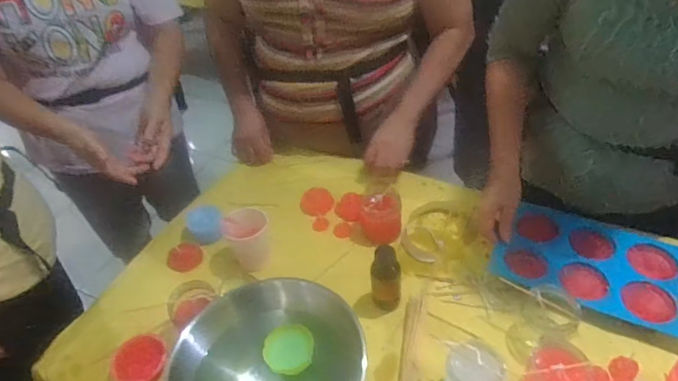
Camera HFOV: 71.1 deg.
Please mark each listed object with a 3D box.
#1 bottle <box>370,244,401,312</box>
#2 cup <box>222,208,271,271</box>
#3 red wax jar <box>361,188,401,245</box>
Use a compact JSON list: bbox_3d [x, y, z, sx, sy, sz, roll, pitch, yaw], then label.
[{"bbox_3d":[0.069,0.132,0.693,0.044,0.104,0.040,-6,43,2],"label":"bottle"},{"bbox_3d":[-0.144,0.085,0.782,0.068,0.090,0.064,-4,43,4],"label":"cup"},{"bbox_3d":[0.071,0.048,0.805,0.071,0.077,0.062,-2,43,5],"label":"red wax jar"}]

